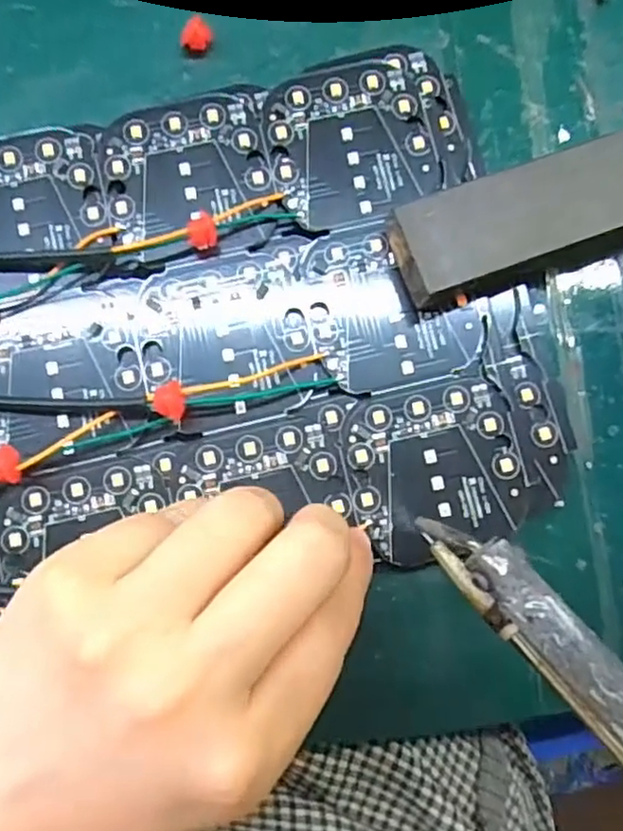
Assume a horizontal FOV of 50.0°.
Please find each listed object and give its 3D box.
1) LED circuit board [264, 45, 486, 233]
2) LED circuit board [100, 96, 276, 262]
[{"bbox_3d":[0.019,-0.092,0.225,0.067,0.011,0.055,-18,86,-4],"label":"LED circuit board"},{"bbox_3d":[-0.040,-0.077,0.217,0.051,0.004,0.050,-11,86,-3],"label":"LED circuit board"}]

